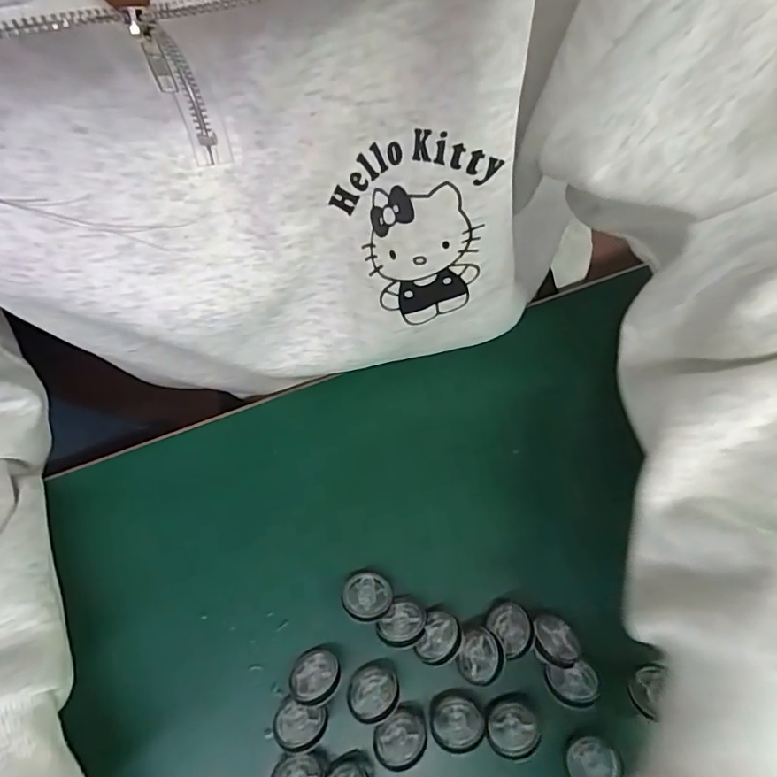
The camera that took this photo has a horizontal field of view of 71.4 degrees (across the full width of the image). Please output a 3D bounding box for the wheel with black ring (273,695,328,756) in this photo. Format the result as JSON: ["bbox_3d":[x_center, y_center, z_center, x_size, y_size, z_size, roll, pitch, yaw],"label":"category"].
[{"bbox_3d":[-0.042,0.159,0.254,0.025,0.009,0.020,7,60,13],"label":"wheel with black ring"}]

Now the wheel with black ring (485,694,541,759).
[{"bbox_3d":[0.057,0.157,0.250,0.024,0.014,0.021,-37,75,-11],"label":"wheel with black ring"}]

